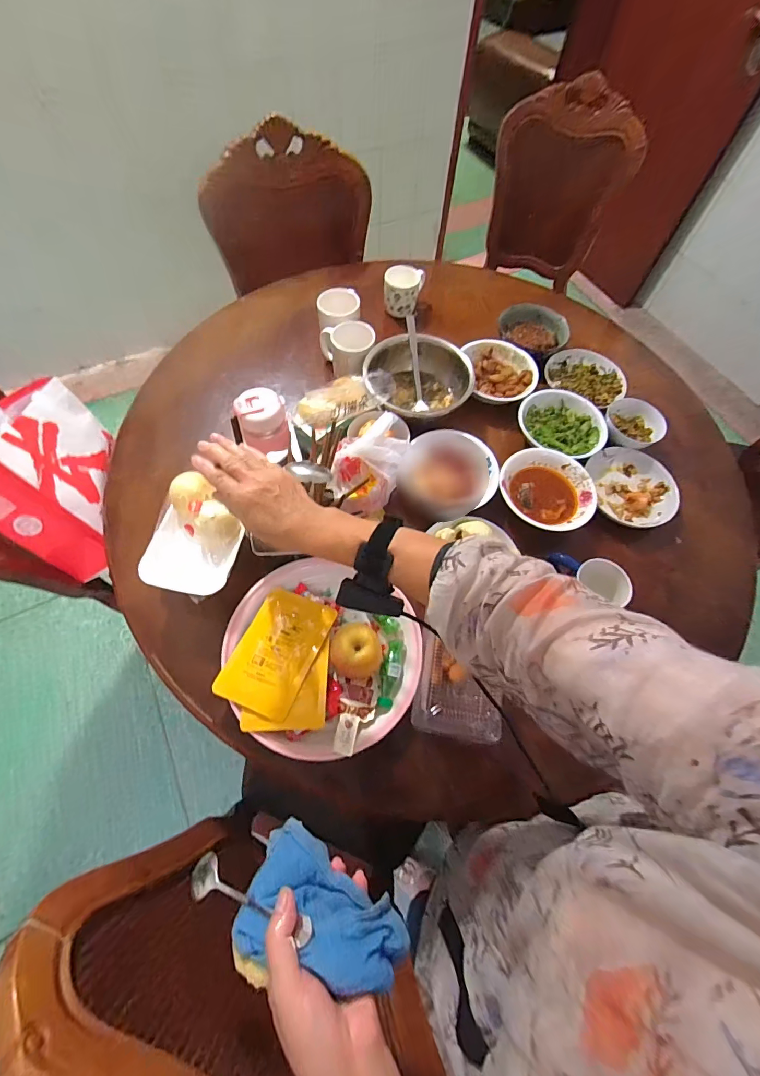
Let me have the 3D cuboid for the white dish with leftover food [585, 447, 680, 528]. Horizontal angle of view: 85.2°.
[{"bbox_3d":[0.511,-0.096,0.840,0.178,0.047,0.178,1,64,-2],"label":"white dish with leftover food"}]

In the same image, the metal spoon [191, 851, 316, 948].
[{"bbox_3d":[-0.117,0.310,0.357,0.142,0.018,0.027,-4,59,30],"label":"metal spoon"}]

